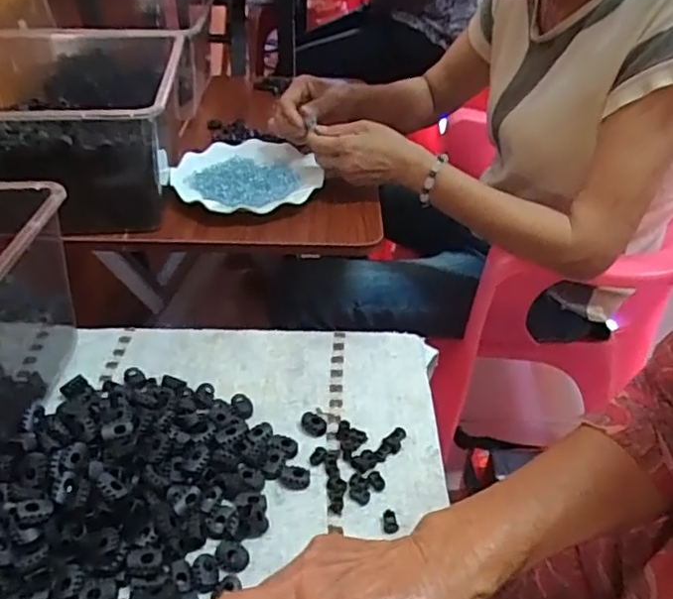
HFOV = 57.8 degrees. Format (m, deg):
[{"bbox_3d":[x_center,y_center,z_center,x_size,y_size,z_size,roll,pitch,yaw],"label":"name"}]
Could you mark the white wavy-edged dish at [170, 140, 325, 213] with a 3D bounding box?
[{"bbox_3d":[-0.112,-0.157,0.759,0.174,0.015,0.169,2,37,-1],"label":"white wavy-edged dish"}]

